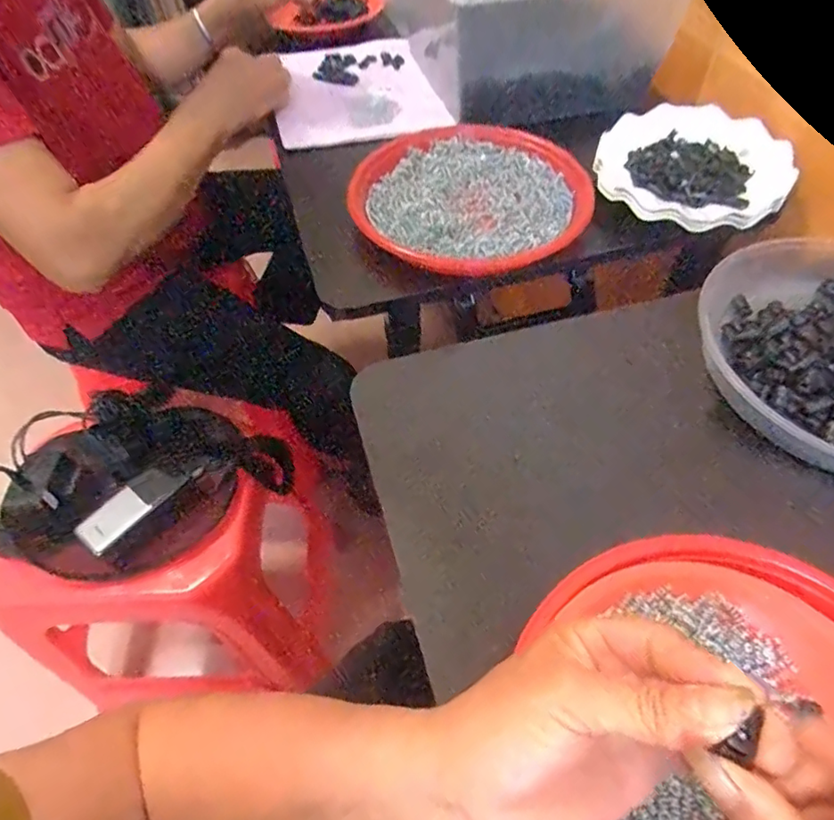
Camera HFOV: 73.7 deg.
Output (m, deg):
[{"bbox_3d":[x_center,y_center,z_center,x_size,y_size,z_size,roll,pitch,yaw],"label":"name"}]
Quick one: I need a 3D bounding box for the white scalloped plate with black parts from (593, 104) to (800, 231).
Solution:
[{"bbox_3d":[0.281,-0.250,0.574,0.182,0.032,0.181,-1,54,1],"label":"white scalloped plate with black parts"}]

